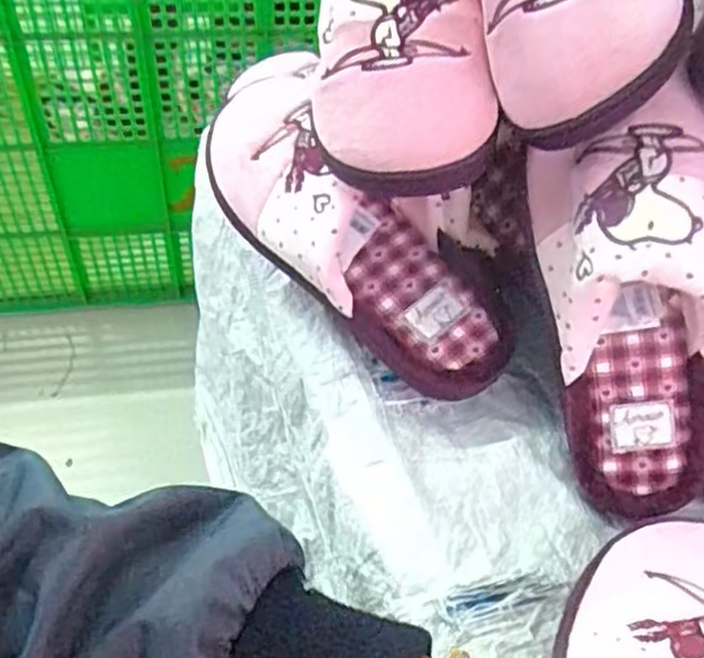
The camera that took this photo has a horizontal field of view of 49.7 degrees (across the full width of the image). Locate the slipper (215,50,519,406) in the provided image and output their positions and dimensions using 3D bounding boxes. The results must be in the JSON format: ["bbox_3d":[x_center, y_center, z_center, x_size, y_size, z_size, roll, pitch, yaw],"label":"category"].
[{"bbox_3d":[0.003,-0.068,0.458,0.102,0.079,0.248,-37,79,-31],"label":"slipper"}]

